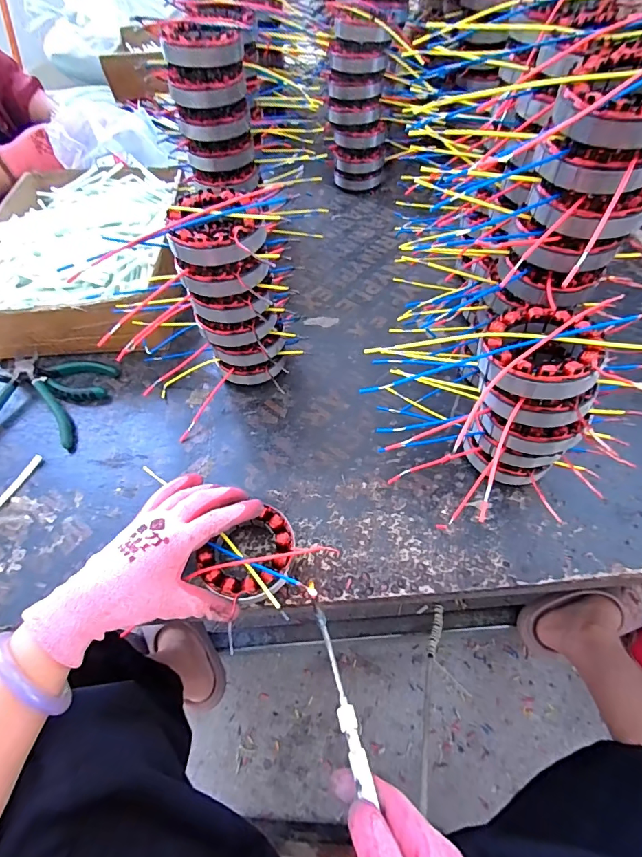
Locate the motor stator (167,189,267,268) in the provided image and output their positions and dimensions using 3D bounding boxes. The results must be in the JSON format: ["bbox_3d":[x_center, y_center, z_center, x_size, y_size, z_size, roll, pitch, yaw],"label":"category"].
[{"bbox_3d":[-0.092,-0.186,0.378,0.080,0.031,0.082,-2,57,3],"label":"motor stator"}]

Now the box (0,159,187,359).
[{"bbox_3d":[-0.328,-0.255,0.583,0.238,0.088,0.333,-5,58,0],"label":"box"}]

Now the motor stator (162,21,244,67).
[{"bbox_3d":[-0.132,-0.432,0.466,0.086,0.031,0.086,-12,58,-4],"label":"motor stator"}]

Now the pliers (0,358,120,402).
[{"bbox_3d":[-0.338,-0.066,0.515,0.161,0.024,0.055,5,58,7],"label":"pliers"}]

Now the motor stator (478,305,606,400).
[{"bbox_3d":[0.165,-0.063,0.319,0.084,0.027,0.087,5,58,7],"label":"motor stator"}]

